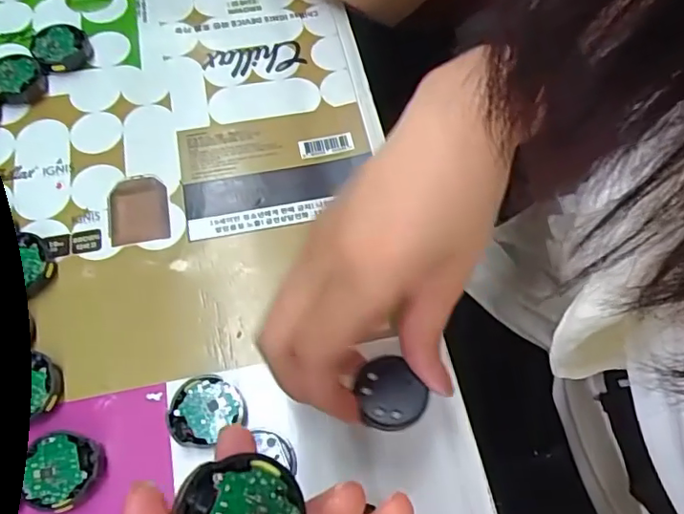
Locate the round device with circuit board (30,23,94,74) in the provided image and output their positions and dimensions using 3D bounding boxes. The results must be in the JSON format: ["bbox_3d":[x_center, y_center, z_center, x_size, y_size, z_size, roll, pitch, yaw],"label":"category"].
[{"bbox_3d":[-0.162,-0.121,0.322,0.030,0.011,0.034,-25,68,-13],"label":"round device with circuit board"}]

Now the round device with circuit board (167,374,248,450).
[{"bbox_3d":[-0.058,0.065,0.238,0.031,0.011,0.028,-38,71,-17],"label":"round device with circuit board"}]

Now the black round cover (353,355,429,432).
[{"bbox_3d":[0.018,0.053,0.215,0.026,0.004,0.027,1,65,-1],"label":"black round cover"}]

